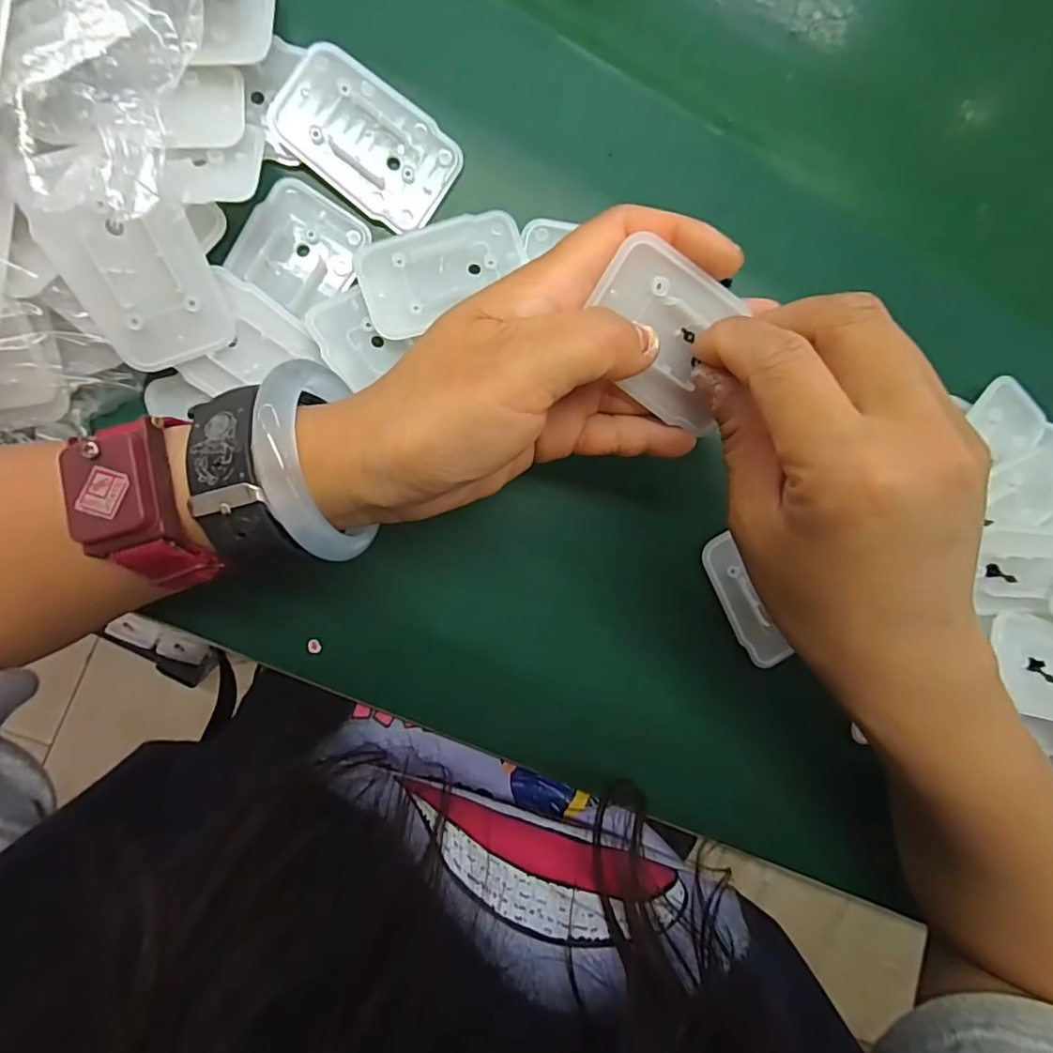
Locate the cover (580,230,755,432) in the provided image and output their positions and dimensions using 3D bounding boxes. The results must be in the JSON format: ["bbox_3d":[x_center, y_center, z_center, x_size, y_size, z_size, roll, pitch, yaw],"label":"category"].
[{"bbox_3d":[0.048,-0.062,0.186,0.062,0.005,0.043,25,116,-21],"label":"cover"}]

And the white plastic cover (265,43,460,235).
[{"bbox_3d":[-0.063,-0.154,0.221,0.068,0.009,0.043,34,91,-8],"label":"white plastic cover"}]

